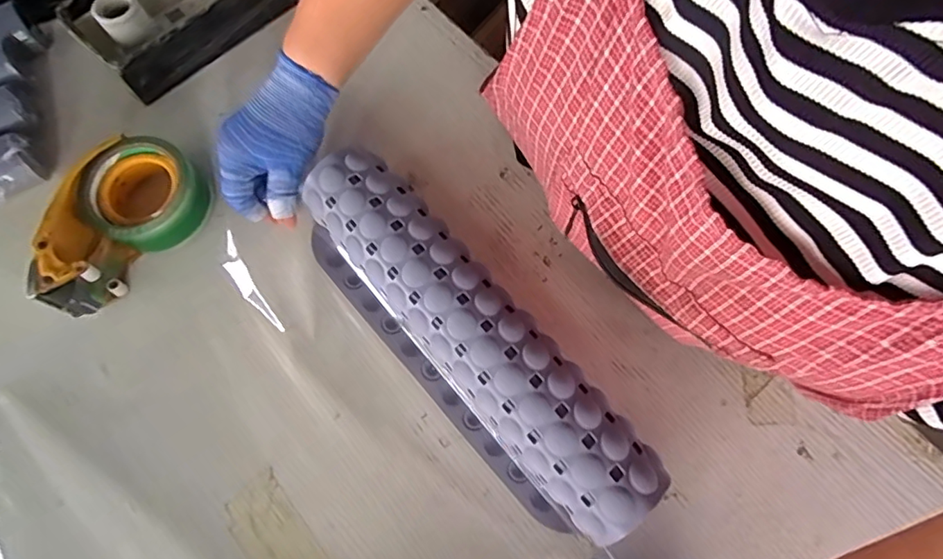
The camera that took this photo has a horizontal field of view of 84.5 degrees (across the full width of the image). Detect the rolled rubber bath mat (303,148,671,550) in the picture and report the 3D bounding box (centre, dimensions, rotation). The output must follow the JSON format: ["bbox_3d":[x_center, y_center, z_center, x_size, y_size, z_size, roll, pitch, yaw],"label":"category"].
[{"bbox_3d":[-0.008,0.046,0.425,0.095,0.075,0.355,-40,75,-15],"label":"rolled rubber bath mat"}]

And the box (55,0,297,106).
[{"bbox_3d":[-0.292,-0.290,0.540,0.112,0.056,0.213,43,74,12],"label":"box"}]

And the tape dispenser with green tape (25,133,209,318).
[{"bbox_3d":[-0.312,-0.056,0.457,0.159,0.050,0.099,-41,76,-15],"label":"tape dispenser with green tape"}]

